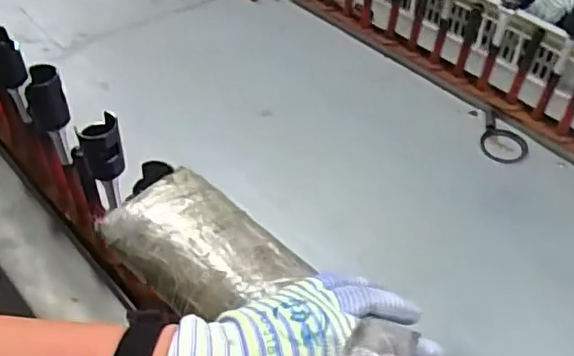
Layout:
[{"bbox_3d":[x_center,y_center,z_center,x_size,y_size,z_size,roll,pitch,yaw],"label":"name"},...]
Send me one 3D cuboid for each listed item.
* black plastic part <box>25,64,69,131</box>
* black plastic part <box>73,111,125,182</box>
[{"bbox_3d":[-0.273,-0.090,0.681,0.043,0.077,0.035,-18,52,-16],"label":"black plastic part"},{"bbox_3d":[-0.191,-0.033,0.620,0.041,0.071,0.038,-17,52,-15],"label":"black plastic part"}]

